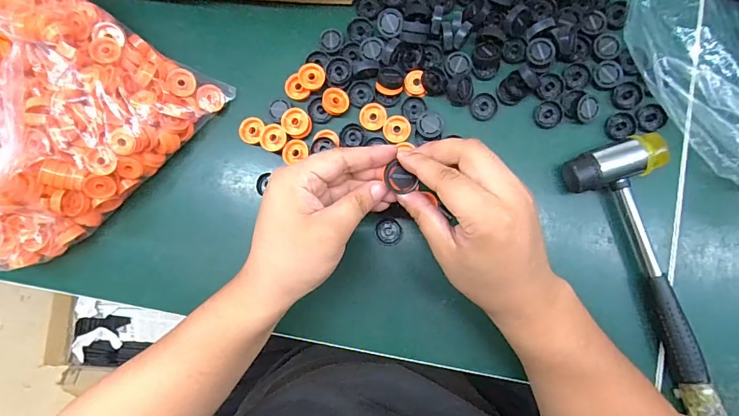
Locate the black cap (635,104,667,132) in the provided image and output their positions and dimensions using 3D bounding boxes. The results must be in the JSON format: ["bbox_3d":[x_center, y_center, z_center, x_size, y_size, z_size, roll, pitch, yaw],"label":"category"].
[{"bbox_3d":[0.257,-0.082,0.373,0.023,0.010,0.022,-1,84,6],"label":"black cap"}]

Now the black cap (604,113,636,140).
[{"bbox_3d":[0.232,-0.075,0.379,0.025,0.008,0.024,-1,84,6],"label":"black cap"}]

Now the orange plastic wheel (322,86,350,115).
[{"bbox_3d":[-0.033,-0.104,0.397,0.026,0.004,0.025,-4,105,-15],"label":"orange plastic wheel"}]

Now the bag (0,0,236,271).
[{"bbox_3d":[-0.324,-0.091,0.371,0.240,0.109,0.265,41,93,5],"label":"bag"}]

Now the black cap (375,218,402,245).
[{"bbox_3d":[0.018,0.023,0.388,0.024,0.004,0.025,-1,84,6],"label":"black cap"}]

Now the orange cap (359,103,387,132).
[{"bbox_3d":[0.003,-0.089,0.395,0.025,0.004,0.027,-1,84,6],"label":"orange cap"}]

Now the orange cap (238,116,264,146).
[{"bbox_3d":[-0.118,-0.078,0.406,0.023,0.006,0.026,21,87,8],"label":"orange cap"}]

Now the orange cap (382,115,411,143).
[{"bbox_3d":[0.026,-0.076,0.391,0.026,0.004,0.026,4,84,6],"label":"orange cap"}]

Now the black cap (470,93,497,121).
[{"bbox_3d":[0.110,-0.097,0.395,0.024,0.012,0.026,-1,84,6],"label":"black cap"}]

